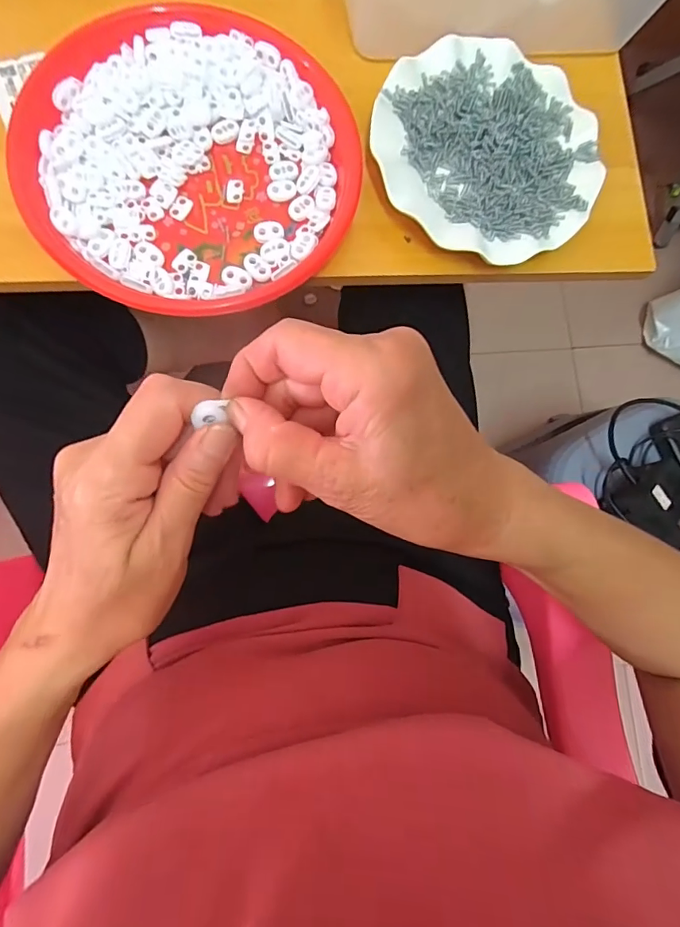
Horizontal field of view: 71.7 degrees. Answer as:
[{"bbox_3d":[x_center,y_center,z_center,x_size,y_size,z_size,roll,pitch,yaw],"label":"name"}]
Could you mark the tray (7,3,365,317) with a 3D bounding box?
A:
[{"bbox_3d":[-0.107,-0.223,0.349,0.228,0.027,0.228,1,82,-6],"label":"tray"}]

